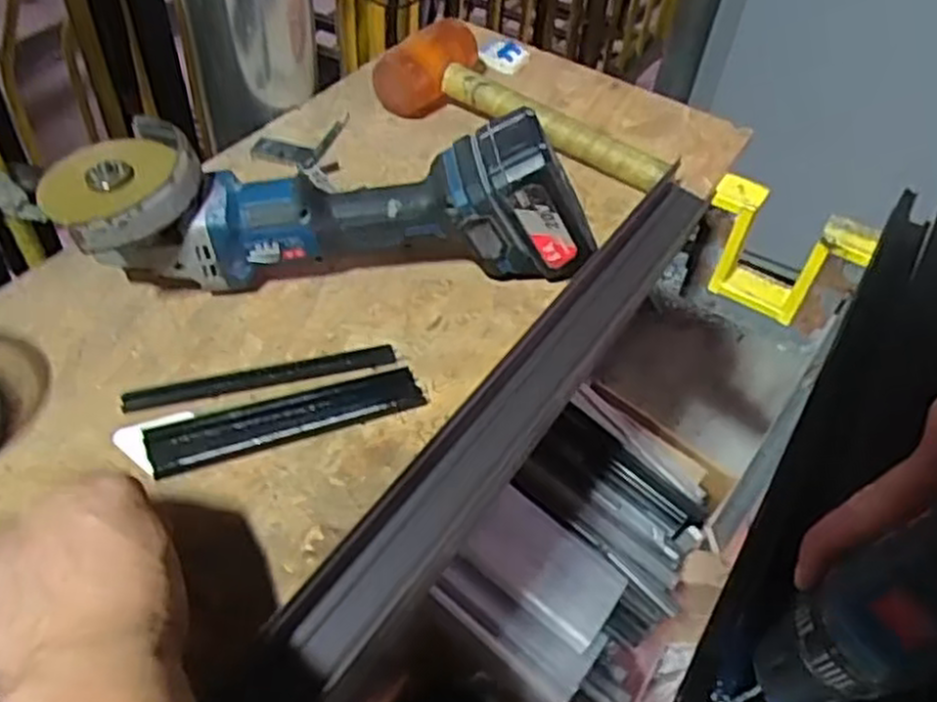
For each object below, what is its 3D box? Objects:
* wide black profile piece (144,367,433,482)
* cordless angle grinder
[{"bbox_3d":[-0.116,0.041,0.497,0.171,0.007,0.036,-14,52,-18],"label":"wide black profile piece"},{"bbox_3d":[-0.092,-0.107,0.557,0.377,0.116,0.106,-6,49,-12],"label":"cordless angle grinder"}]

